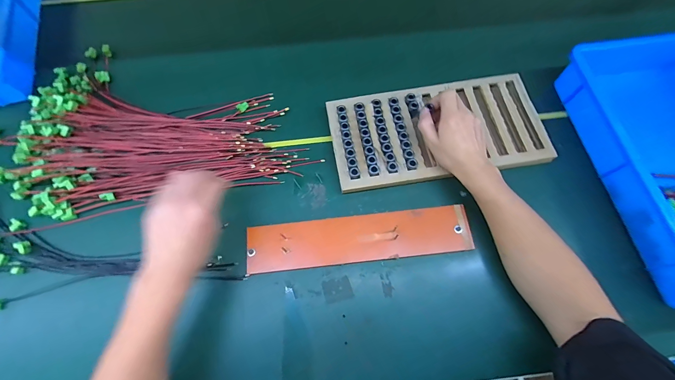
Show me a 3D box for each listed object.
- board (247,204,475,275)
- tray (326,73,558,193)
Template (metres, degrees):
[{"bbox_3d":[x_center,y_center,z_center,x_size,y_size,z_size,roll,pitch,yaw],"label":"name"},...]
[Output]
[{"bbox_3d":[0.033,0.076,0.455,0.341,0.015,0.070,-6,69,-1],"label":"board"},{"bbox_3d":[0.166,-0.105,0.492,0.344,0.025,0.180,-12,70,-3],"label":"tray"}]

